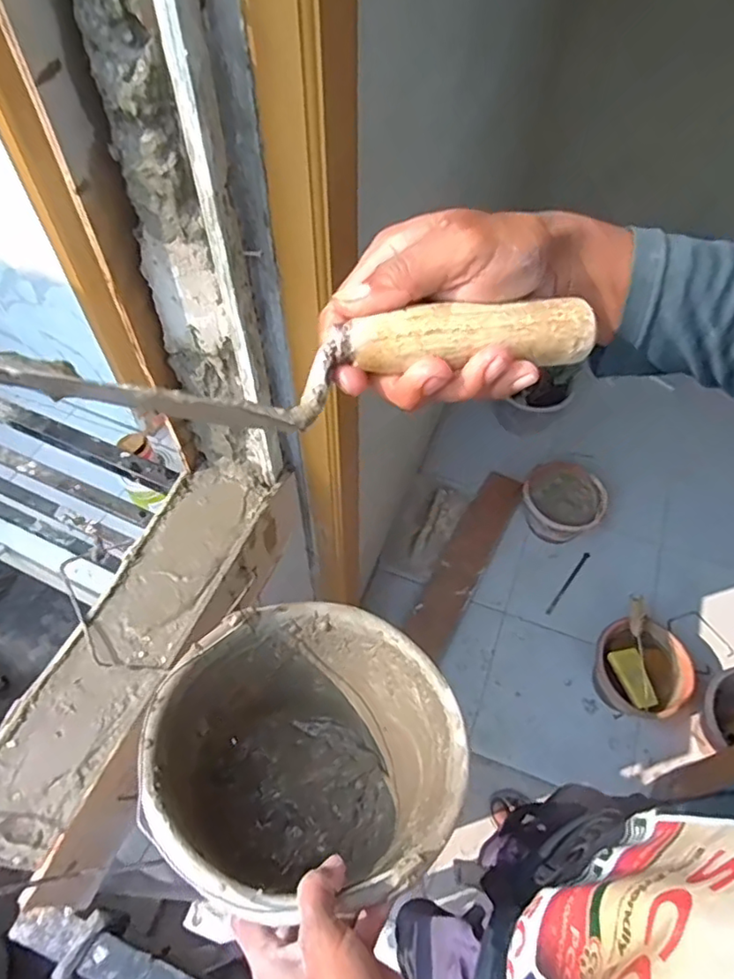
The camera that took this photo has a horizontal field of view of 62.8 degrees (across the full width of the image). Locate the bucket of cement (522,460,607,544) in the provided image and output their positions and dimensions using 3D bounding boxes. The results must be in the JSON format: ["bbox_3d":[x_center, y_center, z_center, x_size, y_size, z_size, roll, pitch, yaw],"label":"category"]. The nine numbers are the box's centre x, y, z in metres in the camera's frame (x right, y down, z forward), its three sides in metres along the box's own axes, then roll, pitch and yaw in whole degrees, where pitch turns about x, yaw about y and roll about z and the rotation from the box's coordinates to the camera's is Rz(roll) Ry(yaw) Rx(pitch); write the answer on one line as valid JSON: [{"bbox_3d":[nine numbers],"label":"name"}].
[{"bbox_3d":[0.602,0.047,1.875,0.239,0.123,0.233,28,59,18],"label":"bucket of cement"}]

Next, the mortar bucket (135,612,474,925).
[{"bbox_3d":[-0.062,0.268,0.550,0.257,0.208,0.257,8,39,-7],"label":"mortar bucket"}]

